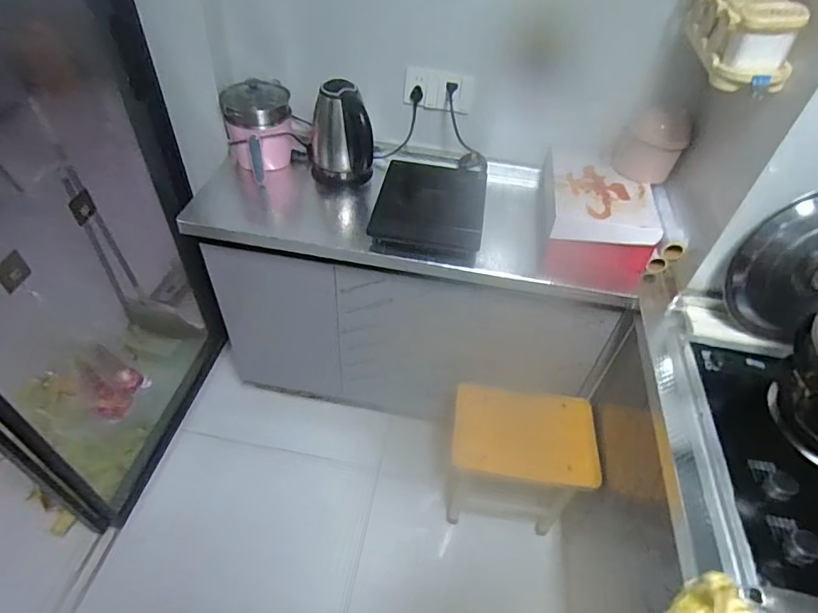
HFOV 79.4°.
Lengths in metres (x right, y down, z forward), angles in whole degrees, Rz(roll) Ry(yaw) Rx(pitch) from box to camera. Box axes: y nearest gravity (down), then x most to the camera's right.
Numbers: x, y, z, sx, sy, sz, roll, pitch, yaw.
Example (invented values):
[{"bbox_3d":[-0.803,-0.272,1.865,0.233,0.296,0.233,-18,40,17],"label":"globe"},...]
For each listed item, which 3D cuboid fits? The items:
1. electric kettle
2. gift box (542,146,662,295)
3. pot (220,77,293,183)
[{"bbox_3d":[-0.172,-0.420,1.224,0.153,0.232,0.159,-5,48,-9],"label":"electric kettle"},{"bbox_3d":[0.445,-0.224,1.199,0.235,0.159,0.344,8,47,2],"label":"gift box"},{"bbox_3d":[-0.369,-0.433,1.226,0.163,0.189,0.159,-9,49,-12],"label":"pot"}]

